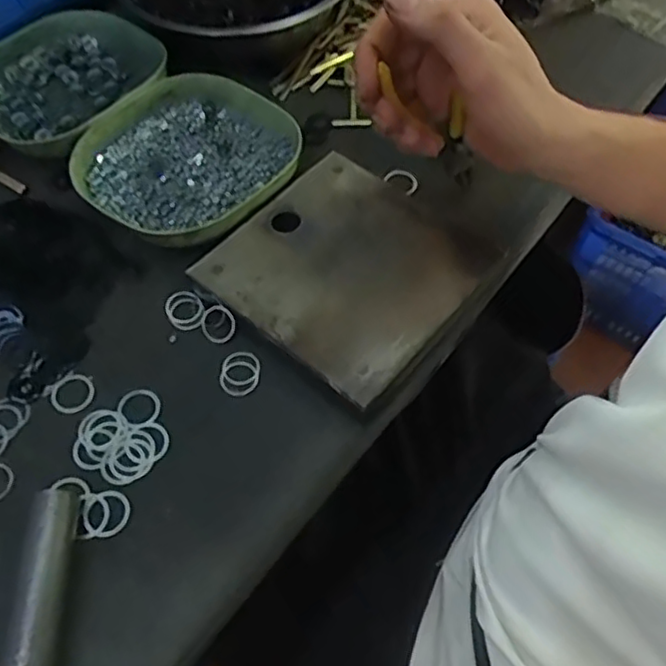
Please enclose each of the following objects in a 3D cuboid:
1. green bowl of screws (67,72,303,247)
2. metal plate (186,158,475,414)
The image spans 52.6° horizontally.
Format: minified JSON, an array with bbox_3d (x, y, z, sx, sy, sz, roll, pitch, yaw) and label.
[{"bbox_3d":[-0.105,-0.123,0.496,0.144,0.039,0.144,1,57,-1],"label":"green bowl of screws"},{"bbox_3d":[0.009,-0.045,0.441,0.148,0.015,0.145,35,60,21],"label":"metal plate"}]

